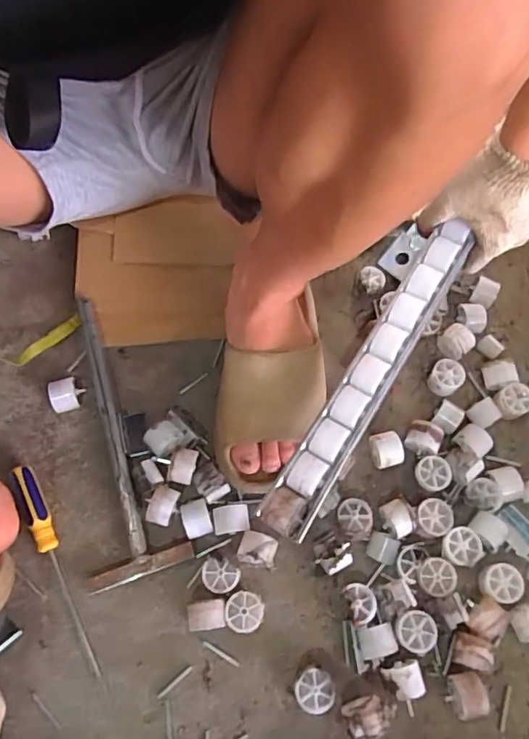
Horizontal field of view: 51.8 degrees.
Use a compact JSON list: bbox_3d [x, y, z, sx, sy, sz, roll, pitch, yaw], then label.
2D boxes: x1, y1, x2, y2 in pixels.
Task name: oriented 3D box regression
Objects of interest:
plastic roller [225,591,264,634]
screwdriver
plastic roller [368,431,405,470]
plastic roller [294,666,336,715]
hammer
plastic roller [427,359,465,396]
[{"bbox_3d":[-0.019,0.226,0.509,0.034,0.024,0.035,-4,67,-5],"label":"plastic roller"},{"bbox_3d":[-0.199,0.185,0.516,0.020,0.024,0.205,-23,70,-12],"label":"screwdriver"},{"bbox_3d":[0.125,0.084,0.563,0.027,0.028,0.035,-15,69,-9],"label":"plastic roller"},{"bbox_3d":[0.044,0.286,0.486,0.034,0.027,0.035,1,67,-3],"label":"plastic roller"},{"bbox_3d":[-0.165,0.064,0.562,0.097,0.034,0.295,-17,69,-10],"label":"hammer"},{"bbox_3d":[0.201,0.010,0.605,0.034,0.023,0.040,38,70,12],"label":"plastic roller"}]

